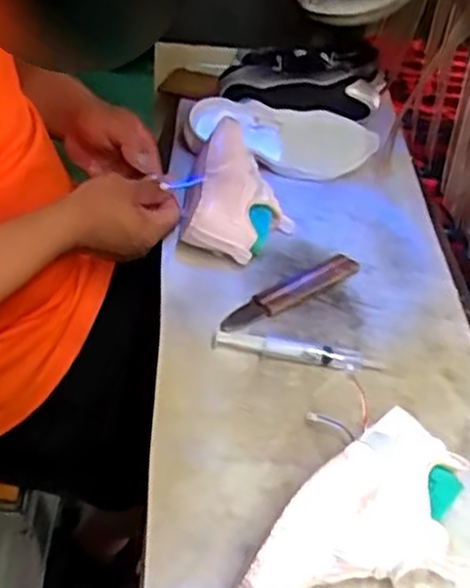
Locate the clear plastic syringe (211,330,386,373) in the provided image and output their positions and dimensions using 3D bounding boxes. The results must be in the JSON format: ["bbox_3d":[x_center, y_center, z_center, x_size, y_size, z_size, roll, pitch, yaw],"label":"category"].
[{"bbox_3d":[0.052,0.050,0.663,0.143,0.013,0.021,10,38,4],"label":"clear plastic syringe"}]

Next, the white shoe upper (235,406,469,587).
[{"bbox_3d":[0.089,0.152,0.491,0.089,0.074,0.188,33,45,29],"label":"white shoe upper"}]

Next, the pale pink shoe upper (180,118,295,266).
[{"bbox_3d":[0.011,-0.099,0.798,0.098,0.077,0.164,12,38,5],"label":"pale pink shoe upper"}]

